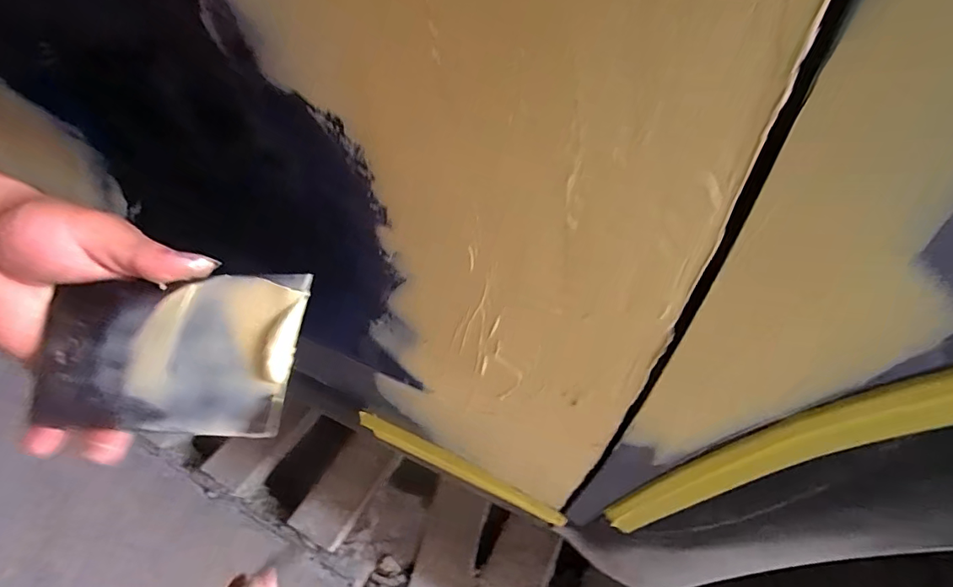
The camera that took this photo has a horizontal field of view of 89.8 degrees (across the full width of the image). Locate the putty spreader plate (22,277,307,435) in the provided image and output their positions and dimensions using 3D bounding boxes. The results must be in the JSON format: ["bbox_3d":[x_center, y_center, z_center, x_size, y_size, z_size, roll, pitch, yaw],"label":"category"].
[{"bbox_3d":[-0.148,0.028,0.225,0.133,0.007,0.072,-1,77,9],"label":"putty spreader plate"}]

